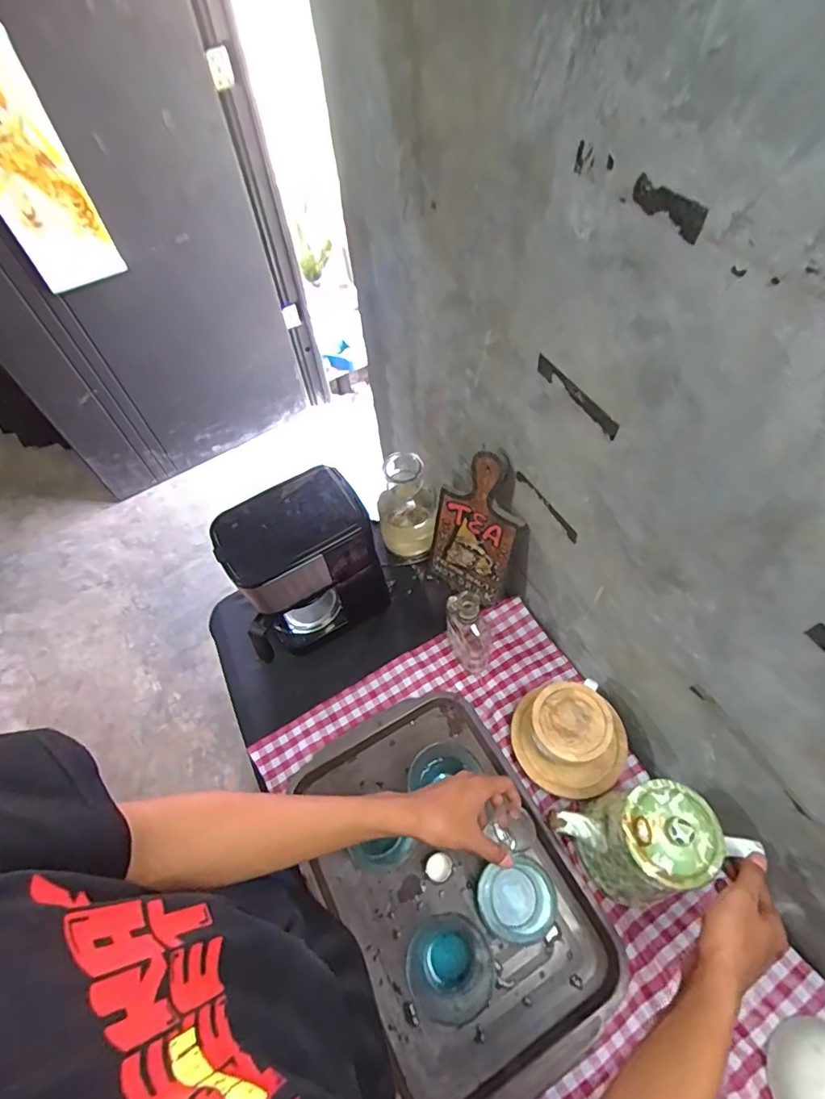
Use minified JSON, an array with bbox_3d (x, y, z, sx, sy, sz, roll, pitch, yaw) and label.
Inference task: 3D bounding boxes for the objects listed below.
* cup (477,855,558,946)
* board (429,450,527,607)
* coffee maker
[{"bbox_3d":[0.129,0.432,0.633,0.092,0.047,0.084,-2,57,3],"label":"cup"},{"bbox_3d":[0.099,-0.027,0.791,0.139,0.273,0.020,32,50,21],"label":"board"},{"bbox_3d":[-0.157,0.032,0.787,0.228,0.258,0.136,-25,59,-11],"label":"coffee maker"}]

